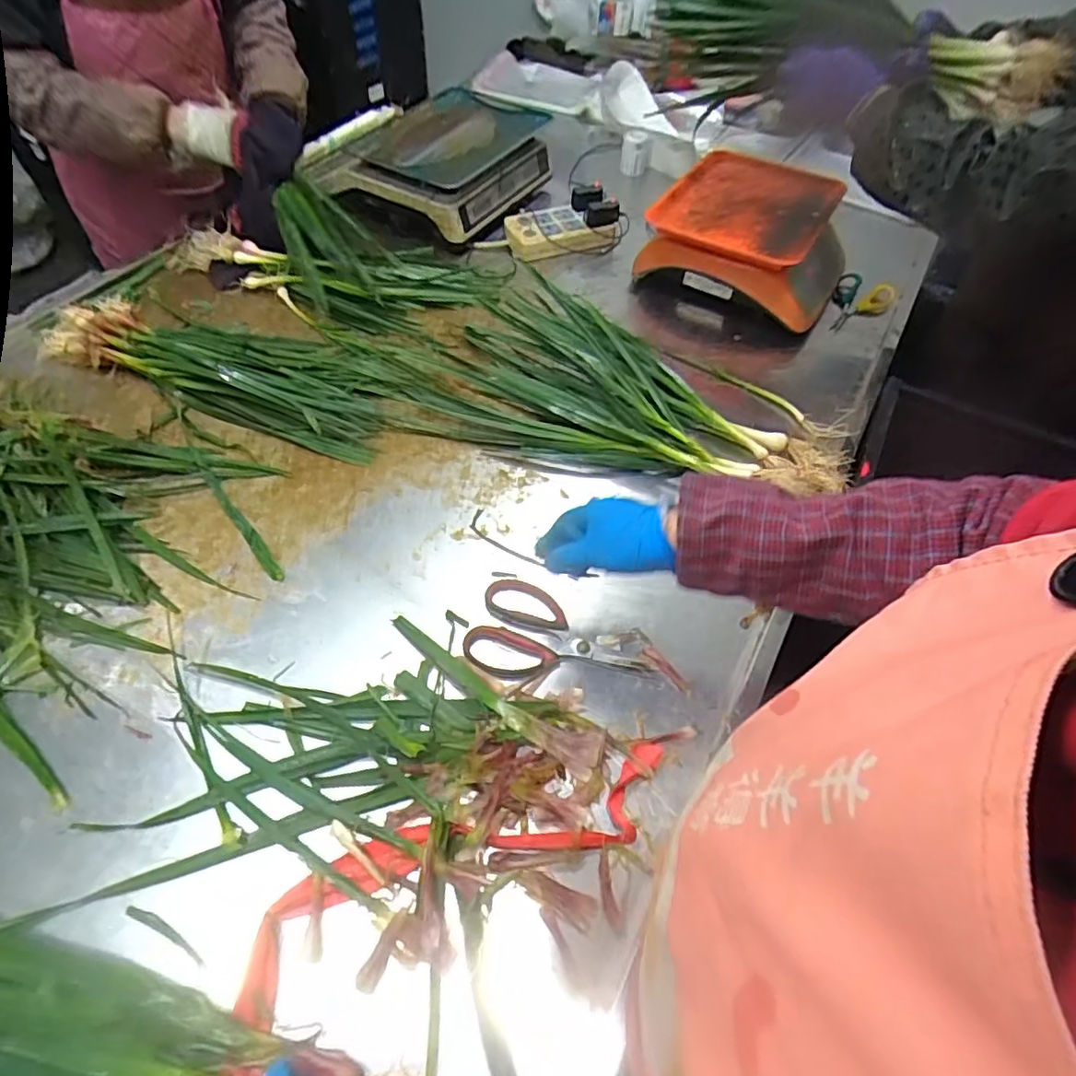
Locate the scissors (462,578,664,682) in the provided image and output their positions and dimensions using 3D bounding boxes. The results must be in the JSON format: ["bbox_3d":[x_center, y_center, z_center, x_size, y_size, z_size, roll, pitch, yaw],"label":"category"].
[{"bbox_3d":[0.025,0.106,0.600,0.183,0.013,0.107,16,57,10],"label":"scissors"}]

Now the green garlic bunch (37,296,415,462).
[{"bbox_3d":[-0.423,-0.245,0.809,0.486,0.046,0.199,15,57,9],"label":"green garlic bunch"}]

